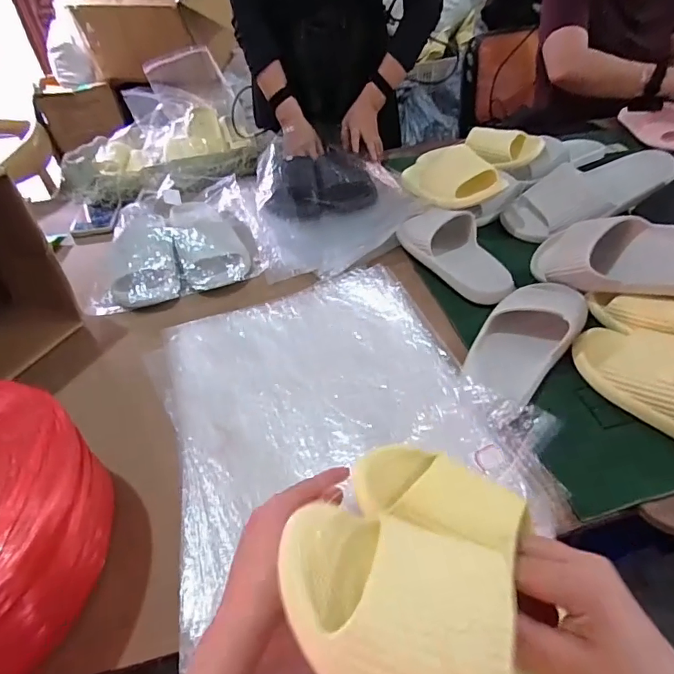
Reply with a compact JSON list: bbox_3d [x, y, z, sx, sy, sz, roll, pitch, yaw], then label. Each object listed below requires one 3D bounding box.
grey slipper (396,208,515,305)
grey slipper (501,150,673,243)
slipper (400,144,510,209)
[{"bbox_3d":[0.187,-0.138,0.764,0.108,0.057,0.239,-15,44,-11],"label":"grey slipper"},{"bbox_3d":[0.440,-0.257,0.828,0.294,0.062,0.117,-20,43,5],"label":"grey slipper"},{"bbox_3d":[0.198,-0.310,0.903,0.107,0.083,0.268,-19,45,-15],"label":"slipper"}]

